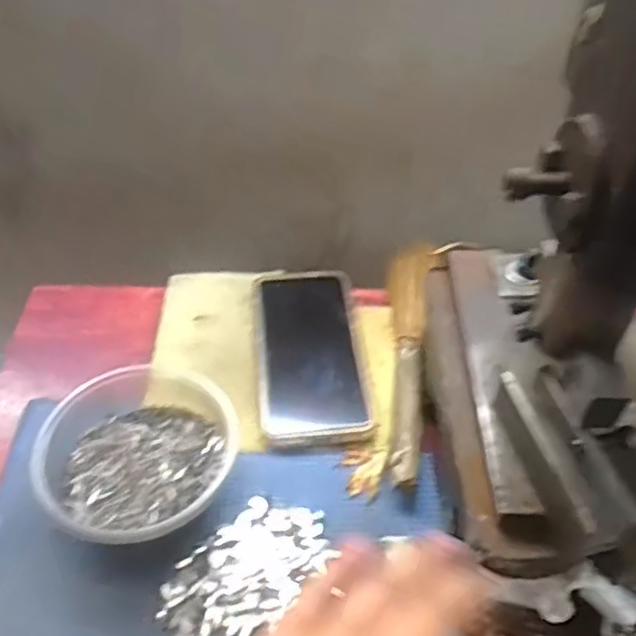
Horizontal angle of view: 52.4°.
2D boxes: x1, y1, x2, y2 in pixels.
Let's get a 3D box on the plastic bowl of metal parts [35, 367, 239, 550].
[{"bbox_3d":[-0.113,0.079,0.393,0.112,0.048,0.131,-30,55,-27],"label":"plastic bowl of metal parts"}]

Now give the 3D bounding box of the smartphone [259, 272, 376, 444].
[{"bbox_3d":[-0.007,0.020,0.474,0.072,0.009,0.152,-2,47,-5],"label":"smartphone"}]

